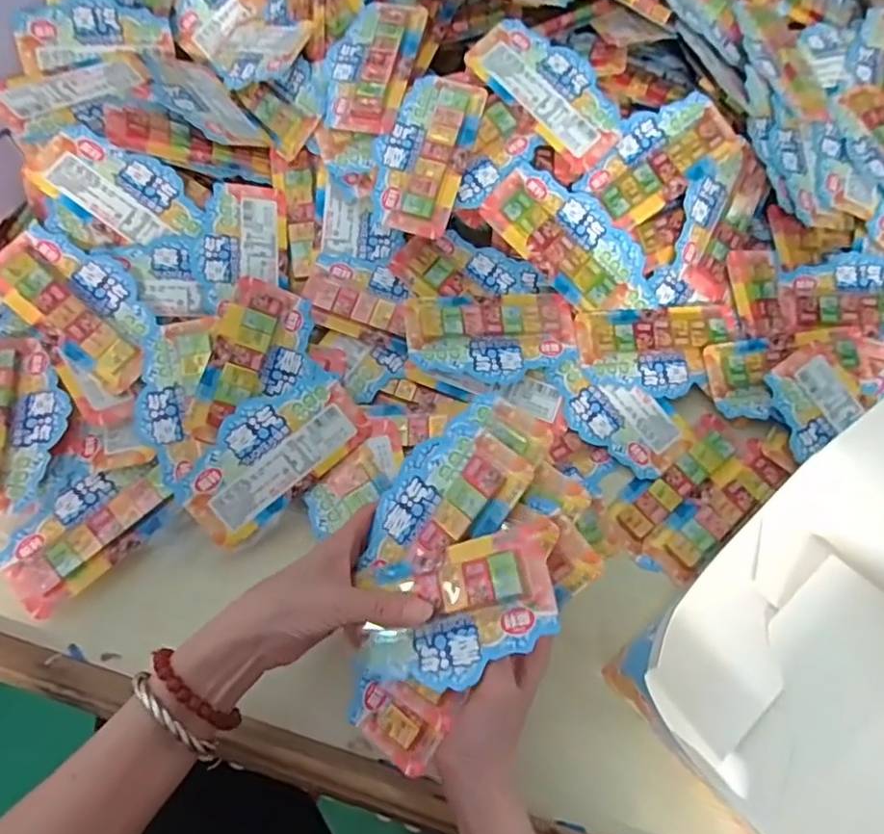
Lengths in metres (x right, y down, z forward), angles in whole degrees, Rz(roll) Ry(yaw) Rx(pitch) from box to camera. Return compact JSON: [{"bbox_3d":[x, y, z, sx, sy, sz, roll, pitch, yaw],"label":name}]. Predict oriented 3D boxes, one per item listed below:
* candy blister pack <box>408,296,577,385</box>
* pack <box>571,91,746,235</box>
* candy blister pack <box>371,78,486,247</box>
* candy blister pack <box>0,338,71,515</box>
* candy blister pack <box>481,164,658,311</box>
[{"bbox_3d":[0.044,-0.070,0.512,0.142,0.015,0.076,-7,69,-5],"label":"candy blister pack"},{"bbox_3d":[0.188,-0.229,0.540,0.138,0.012,0.075,-38,87,-2],"label":"pack"},{"bbox_3d":[-0.014,-0.227,0.520,0.073,0.016,0.144,16,80,7],"label":"candy blister pack"},{"bbox_3d":[-0.325,0.001,0.462,0.074,0.014,0.144,-4,66,-13],"label":"candy blister pack"},{"bbox_3d":[0.116,-0.150,0.537,0.165,0.021,0.077,35,75,-7],"label":"candy blister pack"}]

